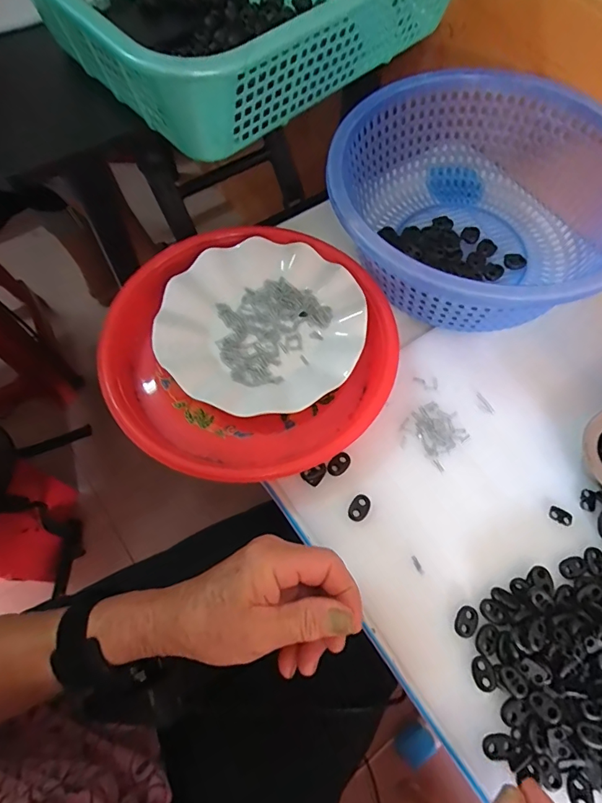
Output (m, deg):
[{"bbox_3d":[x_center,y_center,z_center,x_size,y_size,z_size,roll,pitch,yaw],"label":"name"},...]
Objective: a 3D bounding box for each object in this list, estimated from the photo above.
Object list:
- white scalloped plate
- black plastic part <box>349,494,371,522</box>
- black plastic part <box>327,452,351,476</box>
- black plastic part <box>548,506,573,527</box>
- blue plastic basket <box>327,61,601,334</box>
[{"bbox_3d":[-0.034,-0.071,0.429,0.177,0.028,0.181,0,67,-1],"label":"white scalloped plate"},{"bbox_3d":[0.047,0.086,0.373,0.015,0.004,0.021,24,69,9],"label":"black plastic part"},{"bbox_3d":[0.032,0.052,0.386,0.021,0.006,0.014,-38,73,-16],"label":"black plastic part"},{"bbox_3d":[0.212,0.093,0.379,0.018,0.004,0.012,32,70,12],"label":"black plastic part"},{"bbox_3d":[0.162,-0.185,0.444,0.267,0.114,0.263,22,68,6],"label":"blue plastic basket"}]

